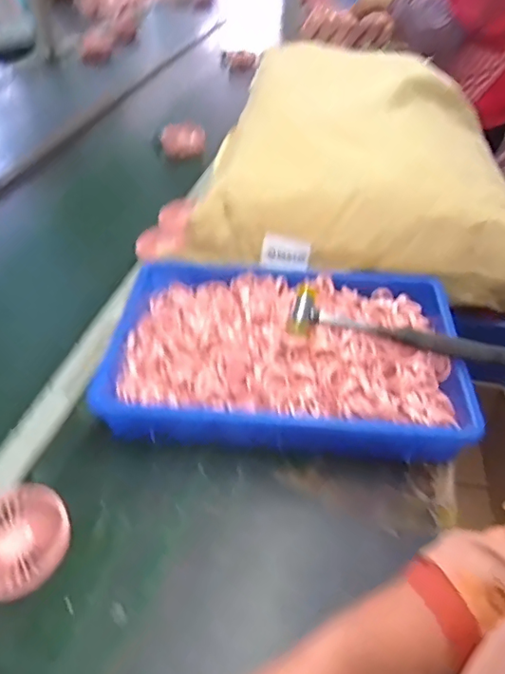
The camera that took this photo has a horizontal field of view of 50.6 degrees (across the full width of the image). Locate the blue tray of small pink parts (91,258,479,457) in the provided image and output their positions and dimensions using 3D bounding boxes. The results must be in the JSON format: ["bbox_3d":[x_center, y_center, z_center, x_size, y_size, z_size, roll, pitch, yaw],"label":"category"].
[{"bbox_3d":[0.035,0.015,0.586,0.371,0.070,0.243,3,41,5],"label":"blue tray of small pink parts"}]

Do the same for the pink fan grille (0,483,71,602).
[{"bbox_3d":[-0.199,0.171,0.449,0.086,0.017,0.092,-1,41,0],"label":"pink fan grille"}]

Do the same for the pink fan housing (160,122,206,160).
[{"bbox_3d":[-0.146,-0.420,1.137,0.092,0.065,0.038,-11,42,-12],"label":"pink fan housing"}]

